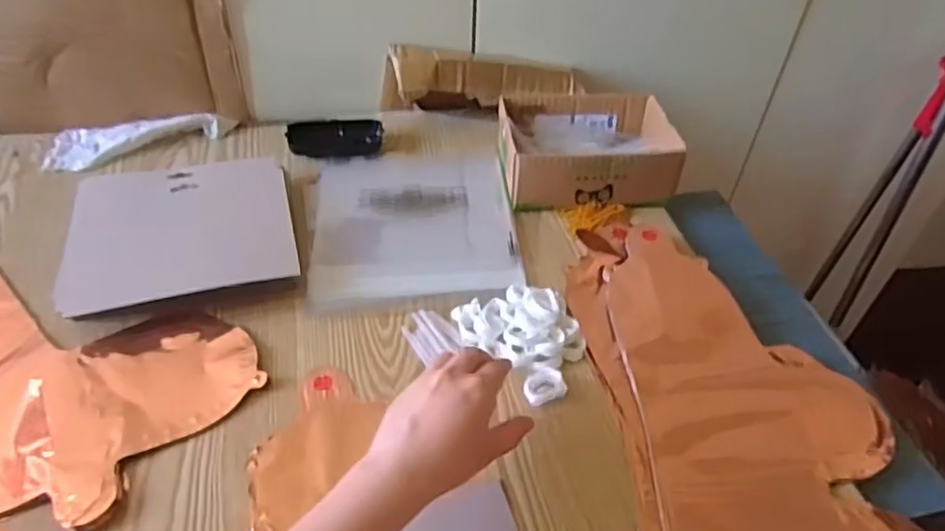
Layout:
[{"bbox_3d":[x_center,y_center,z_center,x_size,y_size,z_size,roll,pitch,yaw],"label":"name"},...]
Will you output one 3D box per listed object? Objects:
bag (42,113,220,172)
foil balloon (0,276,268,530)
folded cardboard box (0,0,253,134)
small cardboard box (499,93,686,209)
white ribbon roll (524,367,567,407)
[{"bbox_3d":[-0.391,-0.148,0.739,0.182,0.025,0.079,-12,46,-15],"label":"bag"},{"bbox_3d":[-0.403,0.078,0.518,0.419,0.009,0.217,17,46,14],"label":"foil balloon"},{"bbox_3d":[-0.407,-0.227,0.707,0.273,0.178,0.027,-6,45,-9],"label":"folded cardboard box"},{"bbox_3d":[0.124,-0.127,0.712,0.190,0.064,0.134,-3,44,-5],"label":"small cardboard box"},{"bbox_3d":[0.058,0.098,0.516,0.031,0.014,0.032,1,44,-1],"label":"white ribbon roll"}]

